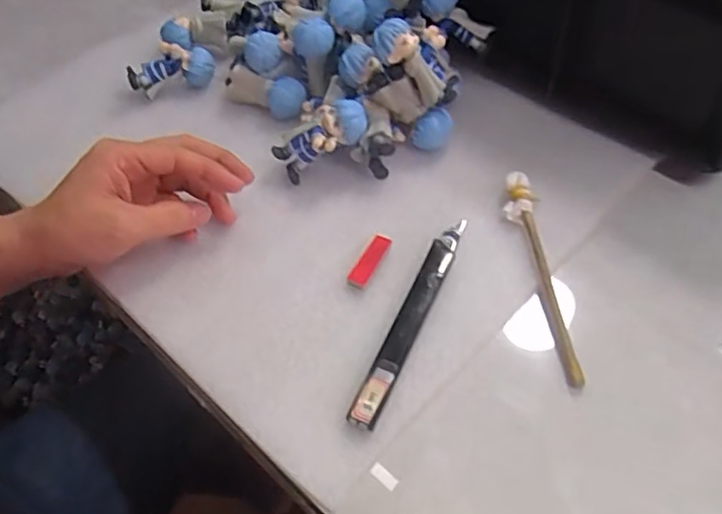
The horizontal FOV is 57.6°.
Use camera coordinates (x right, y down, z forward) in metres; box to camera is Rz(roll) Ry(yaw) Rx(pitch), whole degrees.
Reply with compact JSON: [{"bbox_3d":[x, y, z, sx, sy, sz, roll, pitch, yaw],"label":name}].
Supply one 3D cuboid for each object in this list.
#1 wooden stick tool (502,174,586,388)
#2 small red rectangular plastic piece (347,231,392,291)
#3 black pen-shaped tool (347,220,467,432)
[{"bbox_3d":[0.101,0.008,0.372,0.017,0.018,0.138,-5,51,-1],"label":"wooden stick tool"},{"bbox_3d":[0.005,0.002,0.386,0.013,0.006,0.038,22,55,20],"label":"small red rectangular plastic piece"},{"bbox_3d":[0.028,0.031,0.359,0.015,0.010,0.140,18,54,17],"label":"black pen-shaped tool"}]

